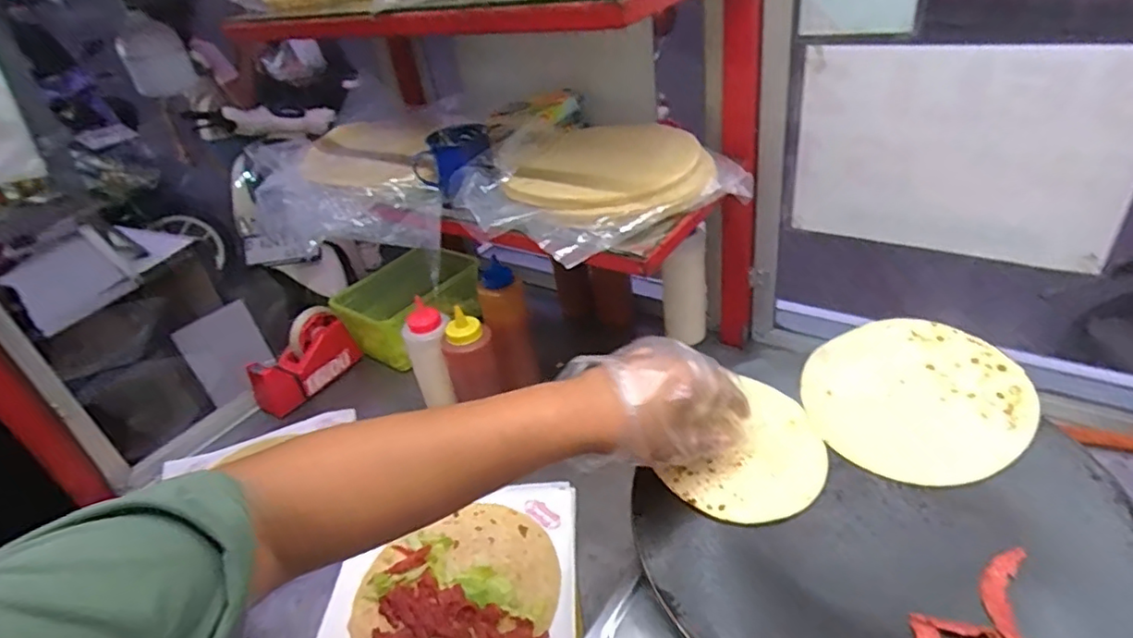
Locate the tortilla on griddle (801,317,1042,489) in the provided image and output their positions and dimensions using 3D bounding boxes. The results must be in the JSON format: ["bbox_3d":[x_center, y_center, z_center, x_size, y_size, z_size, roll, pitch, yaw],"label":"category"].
[{"bbox_3d":[0.300,0.065,0.526,0.171,0.010,0.169,-11,43,10],"label":"tortilla on griddle"}]

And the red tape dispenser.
[{"bbox_3d":[-0.398,0.064,0.909,0.158,0.105,0.052,-32,43,-29],"label":"red tape dispenser"}]

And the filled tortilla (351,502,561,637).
[{"bbox_3d":[-0.107,0.273,0.597,0.201,0.015,0.186,-5,36,4],"label":"filled tortilla"}]

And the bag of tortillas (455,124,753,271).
[{"bbox_3d":[0.031,-0.156,0.661,0.261,0.047,0.228,-28,41,-26],"label":"bag of tortillas"}]

